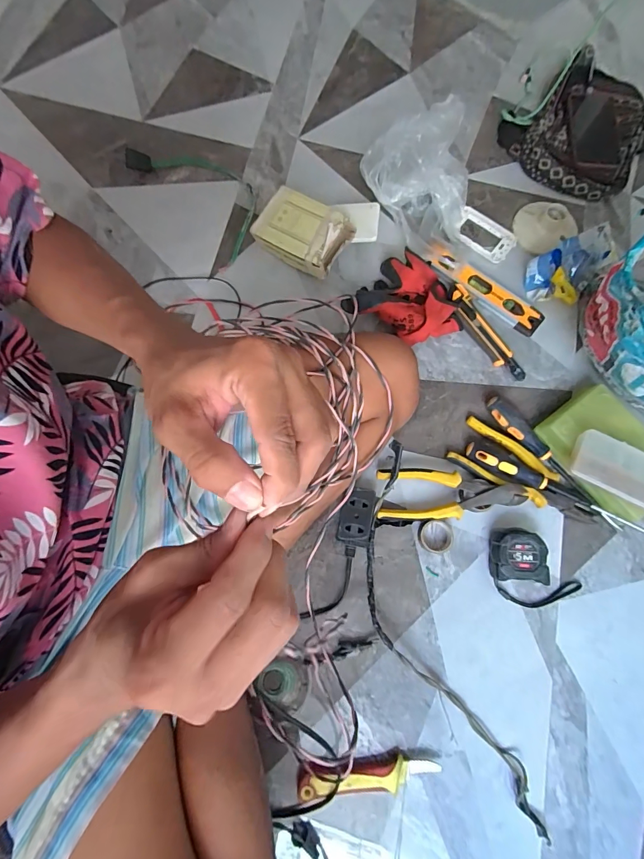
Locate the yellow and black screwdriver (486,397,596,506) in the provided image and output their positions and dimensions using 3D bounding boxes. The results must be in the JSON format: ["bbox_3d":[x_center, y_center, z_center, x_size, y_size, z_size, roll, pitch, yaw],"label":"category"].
[{"bbox_3d":[0.305,0.029,0.544,0.024,0.025,0.187,-40,79,-10],"label":"yellow and black screwdriver"}]

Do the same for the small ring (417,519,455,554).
[{"bbox_3d":[0.153,0.144,0.517,0.044,0.015,0.043,0,75,0],"label":"small ring"}]

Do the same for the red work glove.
[{"bbox_3d":[0.136,-0.197,0.587,0.164,0.056,0.140,24,76,6],"label":"red work glove"}]

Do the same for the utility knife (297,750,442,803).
[{"bbox_3d":[0.054,0.399,0.444,0.165,0.024,0.036,-7,75,-2],"label":"utility knife"}]

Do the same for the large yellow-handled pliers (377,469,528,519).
[{"bbox_3d":[0.174,0.090,0.526,0.191,0.032,0.065,1,75,0],"label":"large yellow-handled pliers"}]

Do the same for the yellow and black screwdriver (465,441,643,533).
[{"bbox_3d":[0.323,0.087,0.526,0.265,0.027,0.030,29,77,7],"label":"yellow and black screwdriver"}]

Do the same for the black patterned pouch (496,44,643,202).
[{"bbox_3d":[0.465,-0.530,0.684,0.231,0.037,0.260,44,79,10],"label":"black patterned pouch"}]

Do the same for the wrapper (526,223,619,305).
[{"bbox_3d":[0.387,-0.259,0.601,0.091,0.054,0.135,42,79,10],"label":"wrapper"}]

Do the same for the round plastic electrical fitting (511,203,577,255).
[{"bbox_3d":[0.365,-0.341,0.636,0.083,0.037,0.087,0,75,0],"label":"round plastic electrical fitting"}]

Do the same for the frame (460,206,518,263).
[{"bbox_3d":[0.273,-0.329,0.648,0.103,0.009,0.070,42,79,10],"label":"frame"}]

